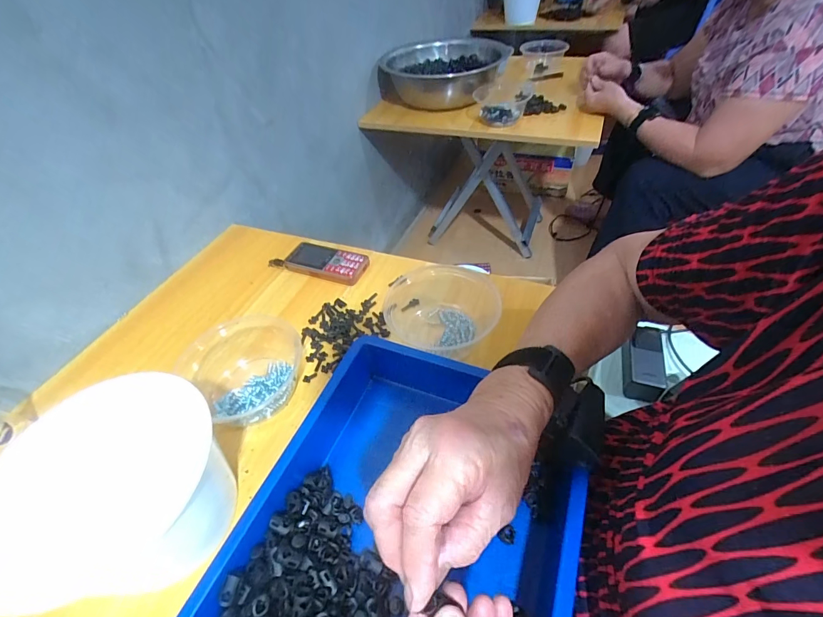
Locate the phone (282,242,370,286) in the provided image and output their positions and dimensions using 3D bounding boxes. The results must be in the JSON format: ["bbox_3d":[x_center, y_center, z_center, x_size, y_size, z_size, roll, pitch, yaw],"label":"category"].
[{"bbox_3d":[-0.138,-0.073,0.610,0.137,0.020,0.054,16,50,18],"label":"phone"}]

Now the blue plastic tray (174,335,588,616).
[{"bbox_3d":[-0.015,0.204,0.305,0.268,0.061,0.370,15,50,18],"label":"blue plastic tray"}]

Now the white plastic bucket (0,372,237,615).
[{"bbox_3d":[-0.239,0.158,0.333,0.147,0.122,0.162,0,47,5],"label":"white plastic bucket"}]

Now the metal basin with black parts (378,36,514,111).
[{"bbox_3d":[0.074,-0.649,1.079,0.334,0.119,0.348,-2,47,3],"label":"metal basin with black parts"}]

